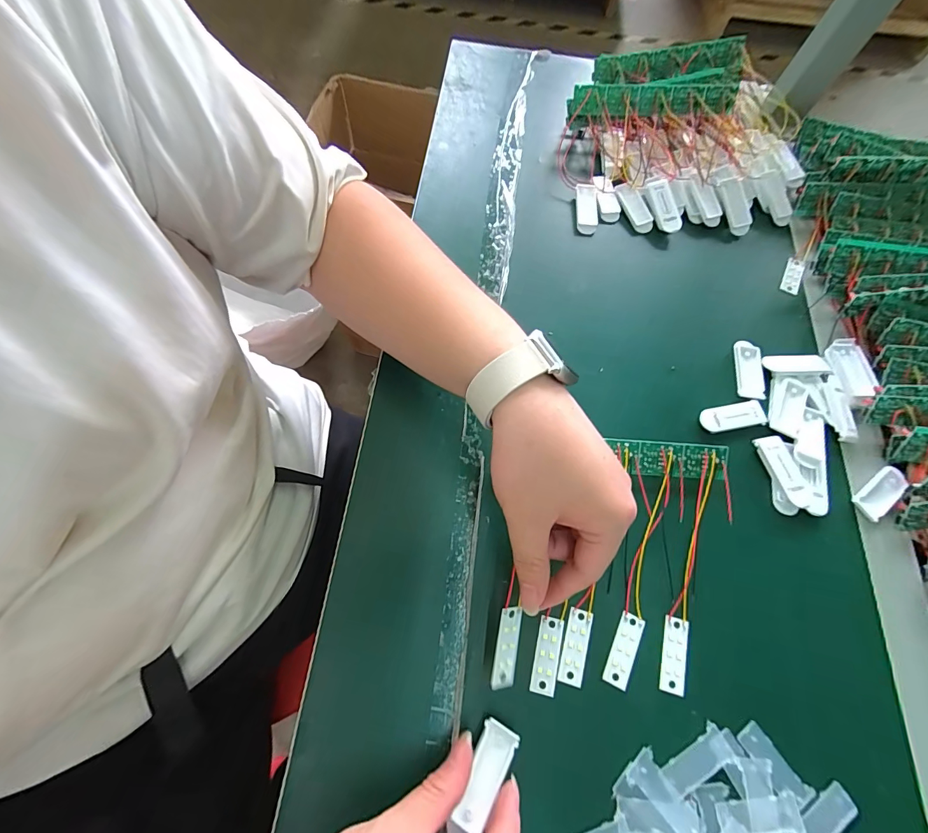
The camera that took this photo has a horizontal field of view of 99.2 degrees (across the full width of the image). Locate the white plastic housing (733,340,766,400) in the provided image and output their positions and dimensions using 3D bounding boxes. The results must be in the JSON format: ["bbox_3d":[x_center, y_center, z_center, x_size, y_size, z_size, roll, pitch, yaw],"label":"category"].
[{"bbox_3d":[0.254,-0.043,0.351,0.023,0.004,0.057,8,69,1],"label":"white plastic housing"}]

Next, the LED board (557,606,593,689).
[{"bbox_3d":[0.076,0.157,0.269,0.018,0.004,0.046,16,69,4],"label":"LED board"}]

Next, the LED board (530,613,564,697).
[{"bbox_3d":[0.056,0.161,0.266,0.017,0.004,0.046,14,69,3],"label":"LED board"}]

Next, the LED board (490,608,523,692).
[{"bbox_3d":[0.026,0.140,0.239,0.015,0.004,0.046,10,85,-23],"label":"LED board"}]

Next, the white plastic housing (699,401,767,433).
[{"bbox_3d":[0.225,0.001,0.331,0.056,0.004,0.021,-11,70,-6],"label":"white plastic housing"}]

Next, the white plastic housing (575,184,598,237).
[{"bbox_3d":[0.126,-0.216,0.409,0.022,0.013,0.059,2,69,-1],"label":"white plastic housing"}]

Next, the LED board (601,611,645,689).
[{"bbox_3d":[0.110,0.160,0.270,0.017,0.004,0.046,26,70,8],"label":"LED board"}]

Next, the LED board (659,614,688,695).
[{"bbox_3d":[0.145,0.163,0.270,0.016,0.004,0.046,15,69,4],"label":"LED board"}]

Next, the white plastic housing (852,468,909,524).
[{"bbox_3d":[0.337,0.059,0.317,0.057,0.004,0.022,-33,73,-13],"label":"white plastic housing"}]

